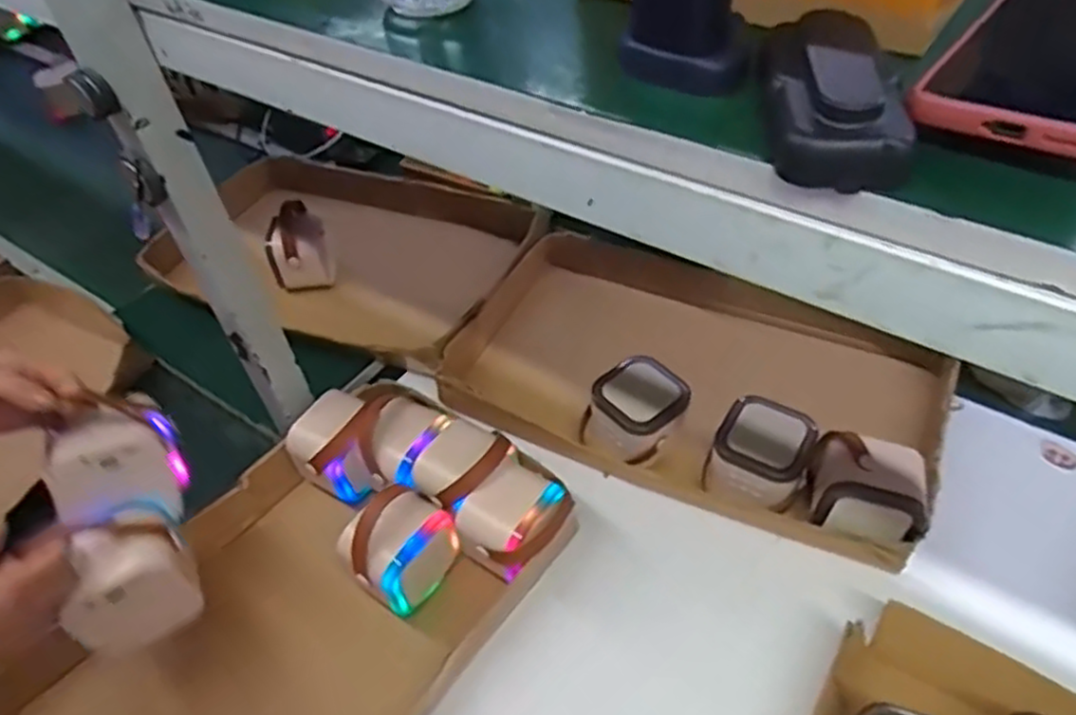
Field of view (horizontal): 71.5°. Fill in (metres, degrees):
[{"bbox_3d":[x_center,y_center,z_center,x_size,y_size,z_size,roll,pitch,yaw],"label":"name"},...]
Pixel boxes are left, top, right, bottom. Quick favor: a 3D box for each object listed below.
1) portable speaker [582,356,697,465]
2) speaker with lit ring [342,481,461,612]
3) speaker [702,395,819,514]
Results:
[{"bbox_3d":[0.103,0.059,0.799,0.102,0.066,0.088,-36,53,-25],"label":"portable speaker"},{"bbox_3d":[-0.124,0.173,0.685,0.096,0.100,0.087,-37,54,-26],"label":"speaker with lit ring"},{"bbox_3d":[0.222,0.100,0.749,0.094,0.069,0.093,17,51,21],"label":"speaker"}]

